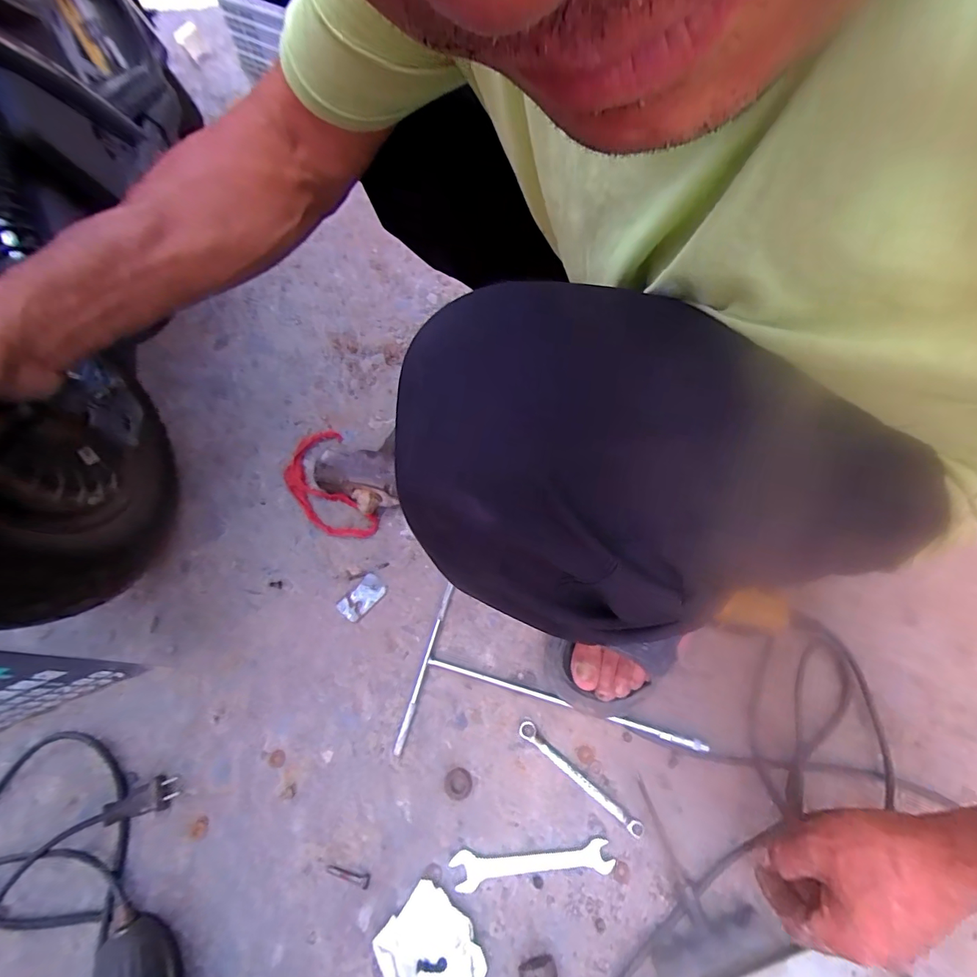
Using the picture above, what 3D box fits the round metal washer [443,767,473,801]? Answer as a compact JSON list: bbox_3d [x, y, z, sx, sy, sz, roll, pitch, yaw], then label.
[{"bbox_3d":[-0.029,0.283,0.442,0.026,0.004,0.026,0,61,0],"label":"round metal washer"}]

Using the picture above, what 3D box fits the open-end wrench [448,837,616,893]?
[{"bbox_3d":[0.038,0.331,0.407,0.139,0.007,0.027,-6,61,-3],"label":"open-end wrench"}]

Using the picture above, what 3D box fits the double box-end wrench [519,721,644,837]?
[{"bbox_3d":[0.087,0.275,0.440,0.137,0.010,0.015,35,67,18],"label":"double box-end wrench"}]

